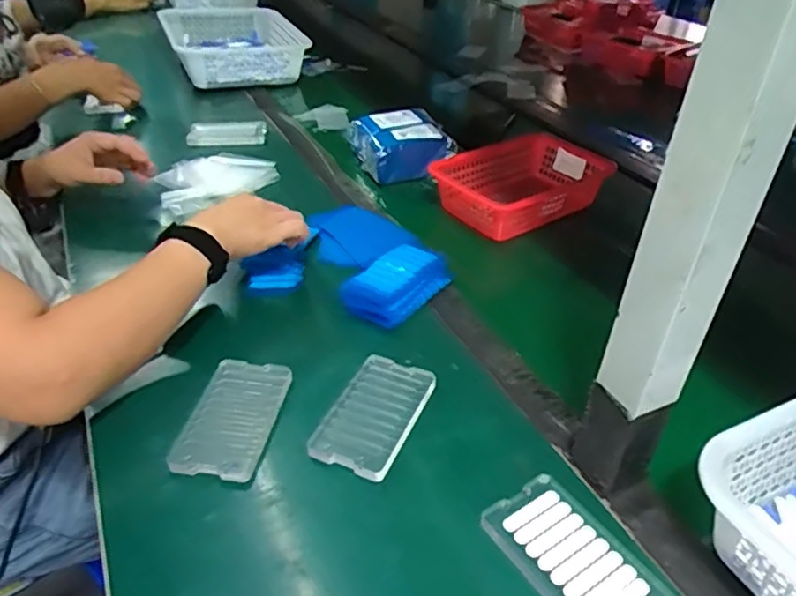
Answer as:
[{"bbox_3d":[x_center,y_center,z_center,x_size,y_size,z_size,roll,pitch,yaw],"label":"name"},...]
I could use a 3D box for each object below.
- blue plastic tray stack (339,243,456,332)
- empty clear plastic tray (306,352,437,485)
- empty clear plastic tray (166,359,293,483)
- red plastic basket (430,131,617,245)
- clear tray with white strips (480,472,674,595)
[{"bbox_3d":[-0.003,-0.017,0.675,0.073,0.028,0.128,22,41,26],"label":"blue plastic tray stack"},{"bbox_3d":[-0.019,0.099,0.538,0.070,0.016,0.121,15,38,19],"label":"empty clear plastic tray"},{"bbox_3d":[-0.140,0.101,0.532,0.068,0.016,0.116,7,36,8],"label":"empty clear plastic tray"},{"bbox_3d":[0.171,-0.155,0.855,0.222,0.069,0.148,-24,43,-30],"label":"red plastic basket"},{"bbox_3d":[0.122,0.181,0.434,0.072,0.011,0.122,-21,41,-27],"label":"clear tray with white strips"}]

